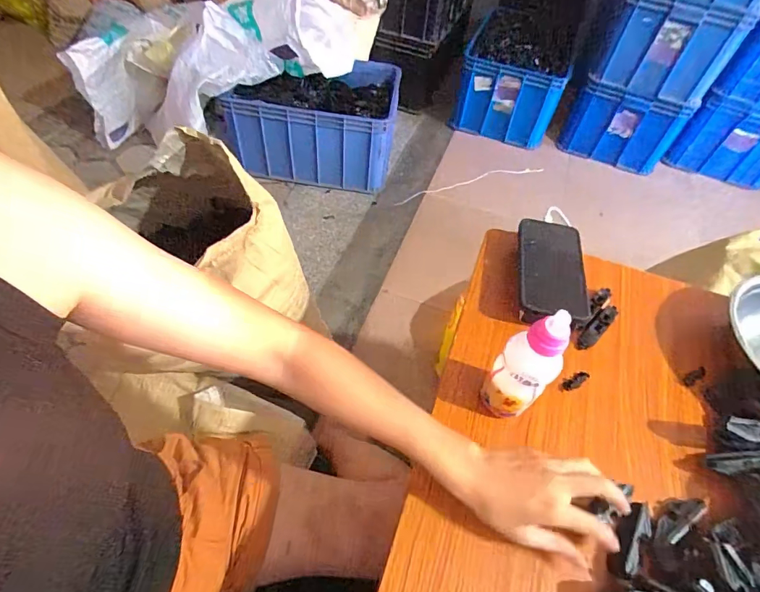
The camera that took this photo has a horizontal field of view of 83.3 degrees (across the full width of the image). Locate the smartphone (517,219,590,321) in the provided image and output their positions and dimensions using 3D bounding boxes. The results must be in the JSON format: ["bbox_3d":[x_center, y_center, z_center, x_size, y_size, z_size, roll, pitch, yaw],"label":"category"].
[{"bbox_3d":[0.217,-0.040,0.543,0.075,0.013,0.156,-5,51,22],"label":"smartphone"}]

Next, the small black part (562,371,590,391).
[{"bbox_3d":[0.224,0.097,0.488,0.037,0.005,0.014,-19,57,-19],"label":"small black part"}]

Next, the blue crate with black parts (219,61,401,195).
[{"bbox_3d":[-0.241,-0.666,1.653,0.592,0.317,0.401,8,53,1],"label":"blue crate with black parts"}]

